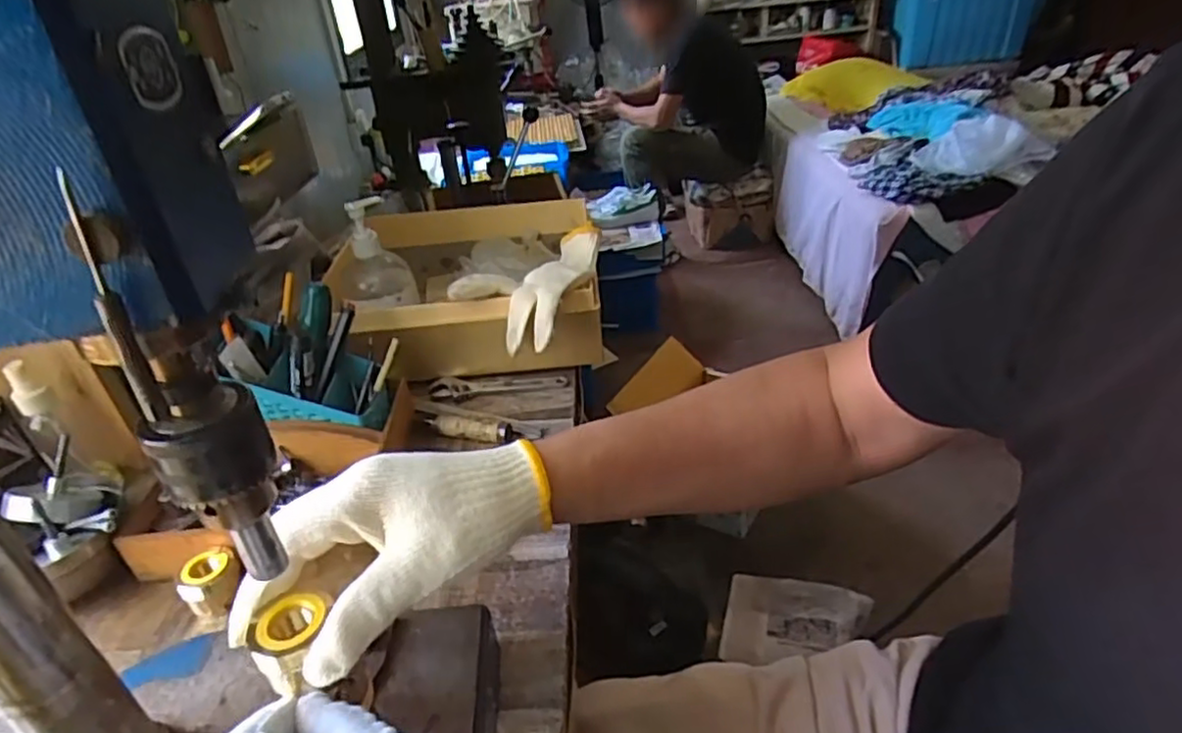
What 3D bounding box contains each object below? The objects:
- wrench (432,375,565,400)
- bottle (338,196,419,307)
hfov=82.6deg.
[{"bbox_3d":[-0.100,0.023,0.720,0.145,0.012,0.038,-3,34,5],"label":"wrench"},{"bbox_3d":[-0.242,-0.120,0.752,0.081,0.127,0.058,-16,35,-15],"label":"bottle"}]

